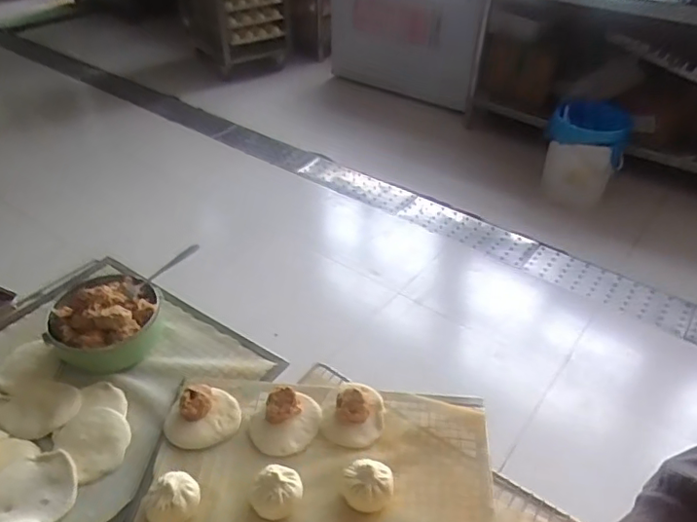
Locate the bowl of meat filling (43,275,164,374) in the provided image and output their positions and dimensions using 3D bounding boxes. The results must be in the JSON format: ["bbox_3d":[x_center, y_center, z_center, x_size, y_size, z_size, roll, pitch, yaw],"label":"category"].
[{"bbox_3d":[-0.335,0.083,0.774,0.133,0.081,0.130,0,36,0],"label":"bowl of meat filling"}]

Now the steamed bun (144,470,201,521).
[{"bbox_3d":[-0.186,0.250,0.587,0.054,0.031,0.046,-20,41,-25],"label":"steamed bun"}]

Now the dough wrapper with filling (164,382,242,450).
[{"bbox_3d":[-0.179,0.184,0.678,0.089,0.034,0.072,-13,38,-18],"label":"dough wrapper with filling"}]

